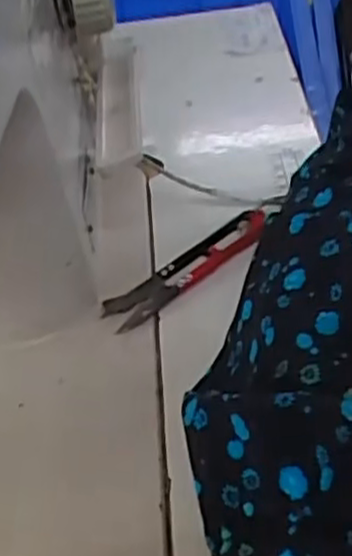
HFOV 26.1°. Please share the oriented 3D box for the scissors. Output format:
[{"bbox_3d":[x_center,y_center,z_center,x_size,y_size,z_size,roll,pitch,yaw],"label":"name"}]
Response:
[{"bbox_3d":[0.007,-0.006,0.412,0.104,0.019,0.027,-32,48,-25],"label":"scissors"}]

